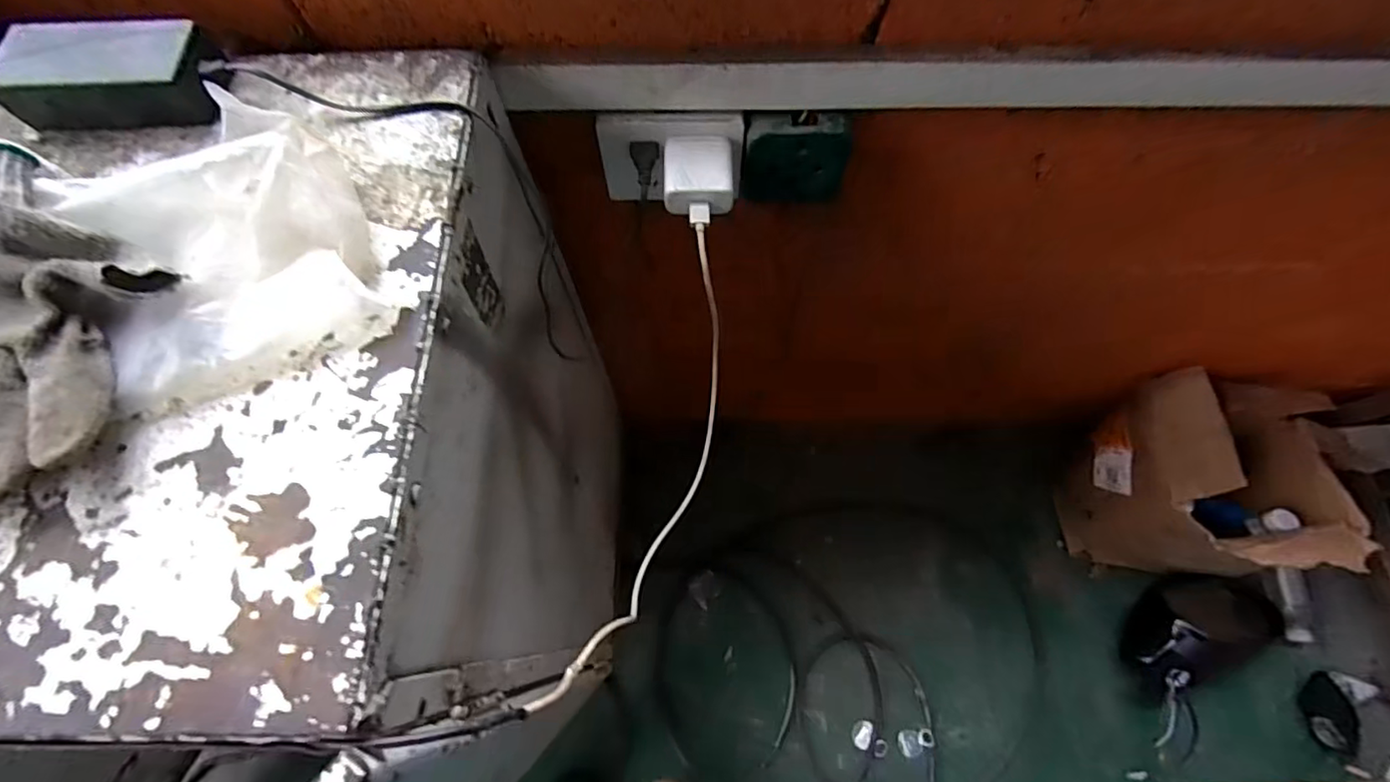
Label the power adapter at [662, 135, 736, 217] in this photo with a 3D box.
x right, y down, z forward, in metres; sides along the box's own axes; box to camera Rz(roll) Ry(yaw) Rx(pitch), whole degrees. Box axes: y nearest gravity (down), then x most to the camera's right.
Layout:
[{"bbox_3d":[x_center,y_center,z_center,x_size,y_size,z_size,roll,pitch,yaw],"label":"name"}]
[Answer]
[{"bbox_3d":[0.003,-0.175,0.468,0.053,0.022,0.065,-2,68,-1],"label":"power adapter"}]

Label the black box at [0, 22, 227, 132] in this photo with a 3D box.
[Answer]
[{"bbox_3d":[-0.362,-0.197,0.365,0.121,0.035,0.058,-1,68,0],"label":"black box"}]

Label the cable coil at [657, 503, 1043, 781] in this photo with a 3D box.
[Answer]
[{"bbox_3d":[0.278,0.453,1.026,0.668,0.042,0.501,3,69,0],"label":"cable coil"}]

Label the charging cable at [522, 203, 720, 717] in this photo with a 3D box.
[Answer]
[{"bbox_3d":[-0.024,0.053,0.496,0.062,0.155,0.383,16,82,6],"label":"charging cable"}]

